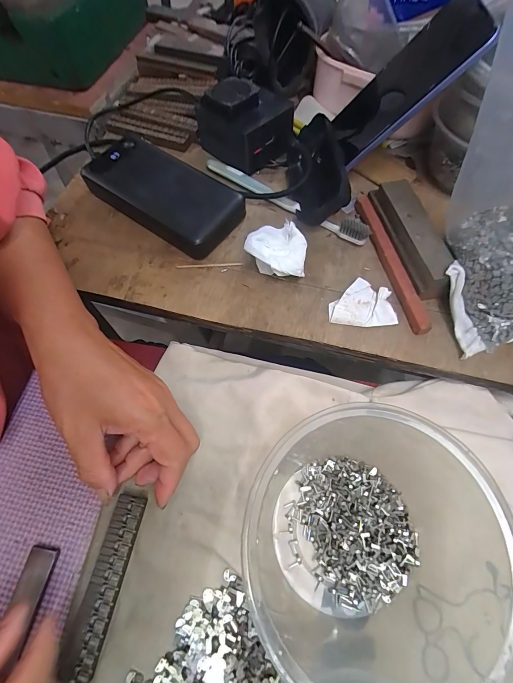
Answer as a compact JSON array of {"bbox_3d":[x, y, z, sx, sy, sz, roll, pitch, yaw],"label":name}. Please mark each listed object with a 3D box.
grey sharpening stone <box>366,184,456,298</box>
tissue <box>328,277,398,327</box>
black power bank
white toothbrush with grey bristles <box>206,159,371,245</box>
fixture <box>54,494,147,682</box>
[{"bbox_3d":[0.135,-0.092,0.283,0.028,0.032,0.111,-12,65,-5],"label":"grey sharpening stone"},{"bbox_3d":[0.088,-0.032,0.272,0.052,0.009,0.039,4,64,2],"label":"tissue"},{"bbox_3d":[-0.093,-0.145,0.317,0.161,0.022,0.070,34,69,15],"label":"black power bank"},{"bbox_3d":[0.024,-0.140,0.319,0.182,0.015,0.018,31,68,14],"label":"white toothbrush with grey bristles"},{"bbox_3d":[-0.096,0.153,0.210,0.021,0.014,0.096,10,65,5],"label":"fixture"}]

